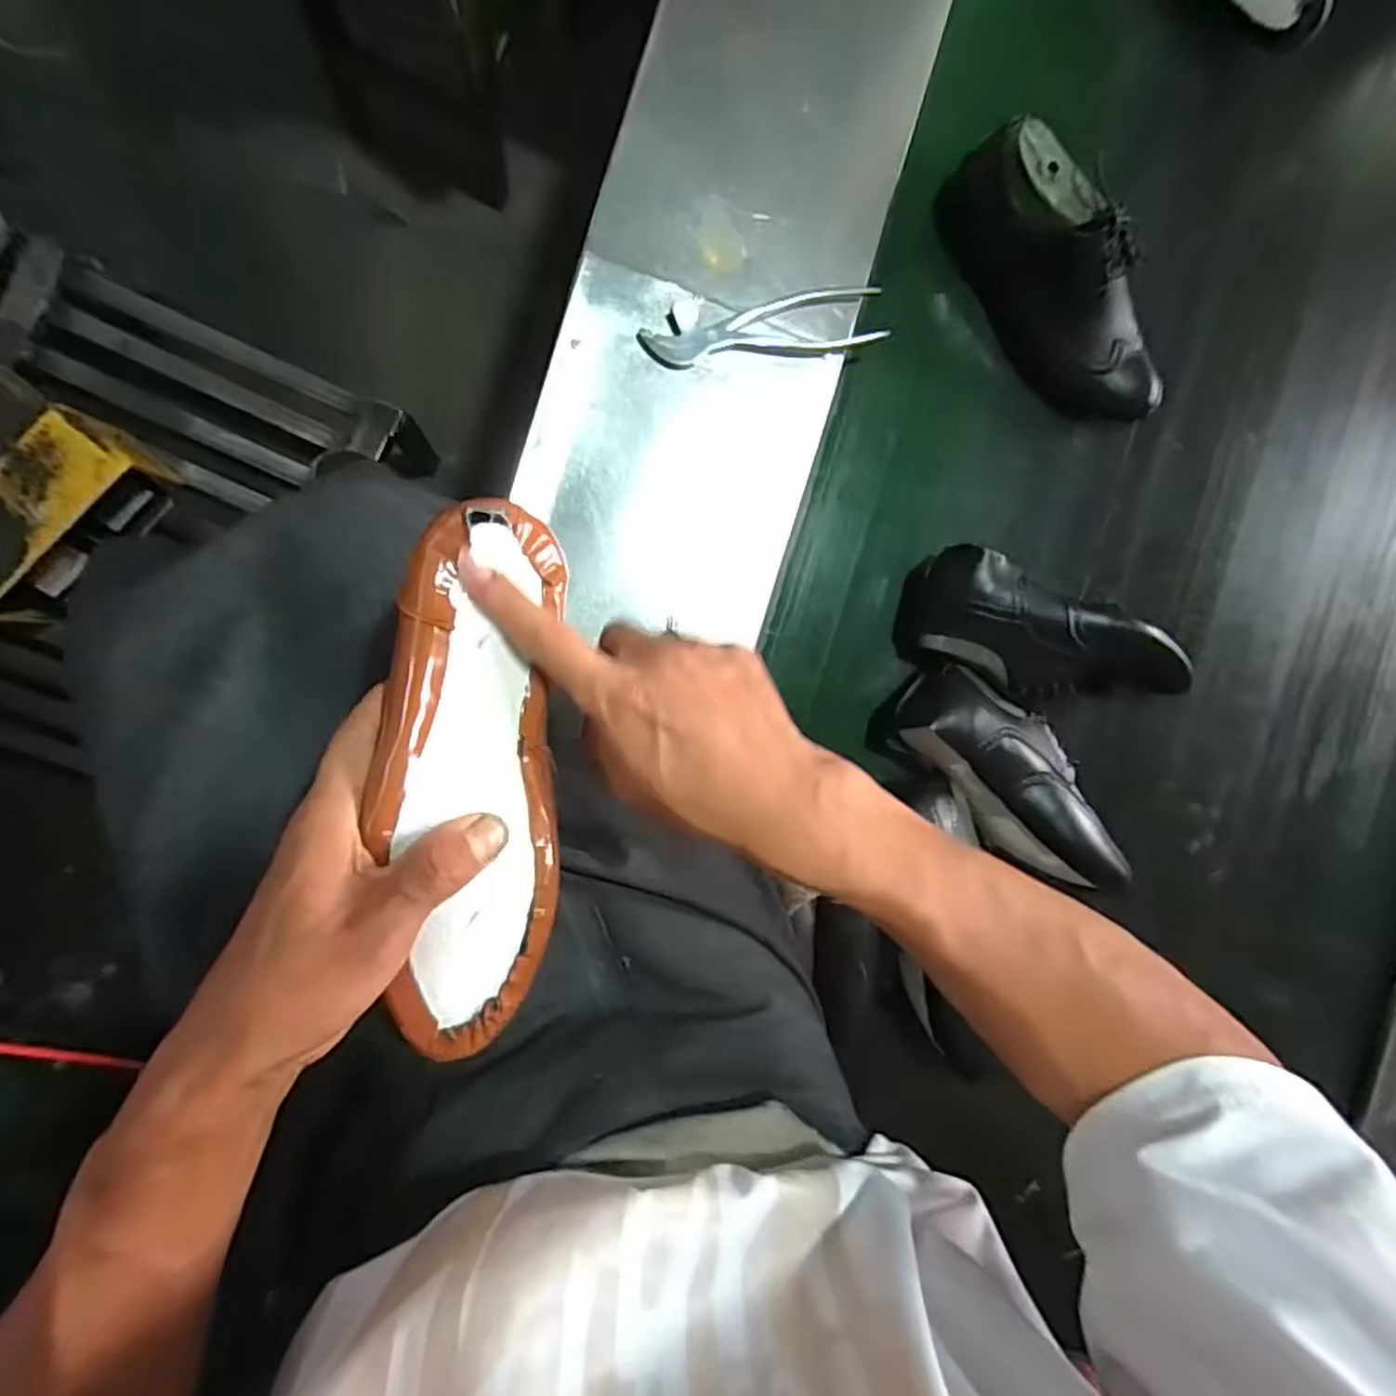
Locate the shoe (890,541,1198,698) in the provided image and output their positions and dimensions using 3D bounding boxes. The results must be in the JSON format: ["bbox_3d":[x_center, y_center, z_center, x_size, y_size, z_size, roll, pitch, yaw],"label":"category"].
[{"bbox_3d":[0.300,-0.043,0.634,0.243,0.093,0.101,19,88,-11],"label":"shoe"}]

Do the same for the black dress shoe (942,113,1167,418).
[{"bbox_3d":[0.306,-0.339,0.608,0.086,0.091,0.255,-46,110,-4],"label":"black dress shoe"}]

